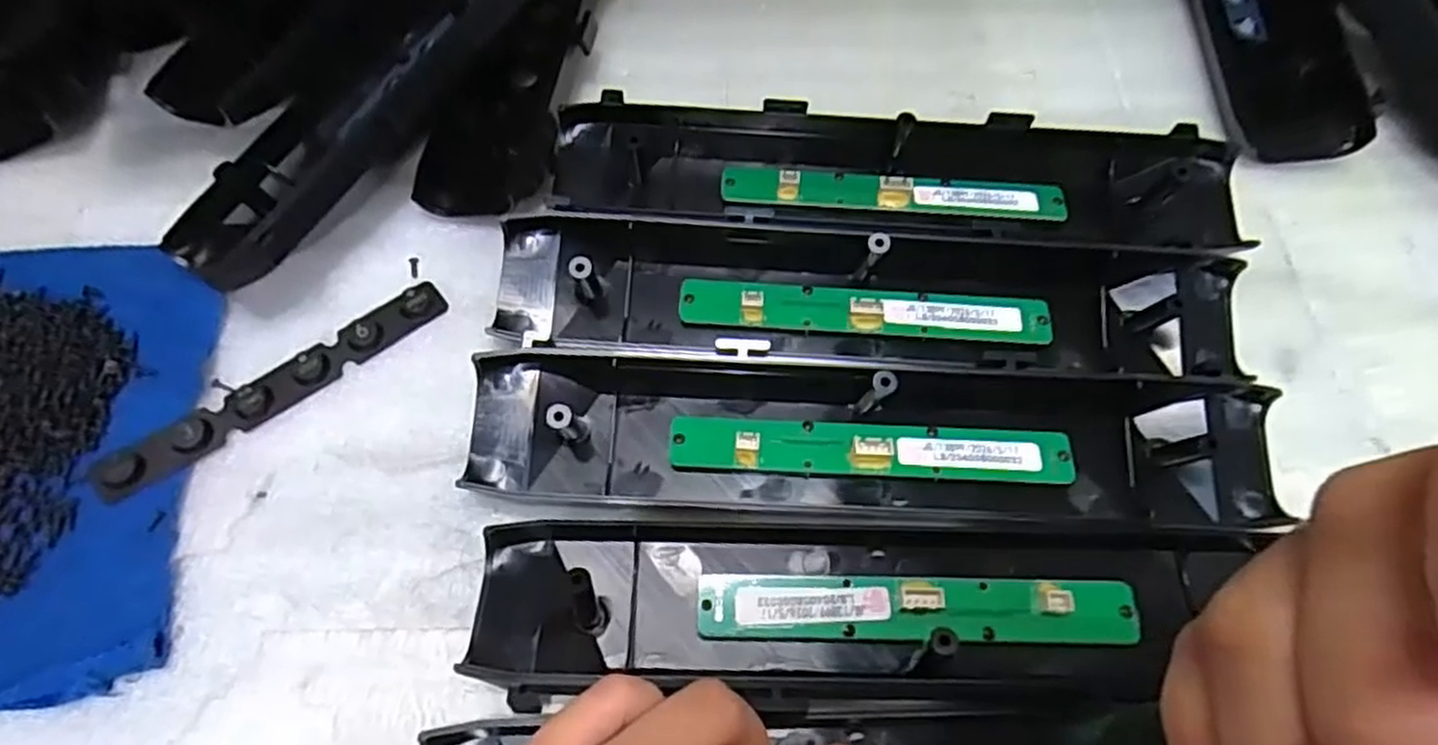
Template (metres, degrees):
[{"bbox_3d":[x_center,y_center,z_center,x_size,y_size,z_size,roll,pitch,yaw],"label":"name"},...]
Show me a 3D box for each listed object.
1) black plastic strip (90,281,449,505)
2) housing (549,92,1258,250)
[{"bbox_3d":[-0.157,0.004,0.275,0.126,0.009,0.015,-35,70,-17],"label":"black plastic strip"},{"bbox_3d":[0.073,-0.082,0.310,0.271,0.020,0.051,2,64,0],"label":"housing"}]

